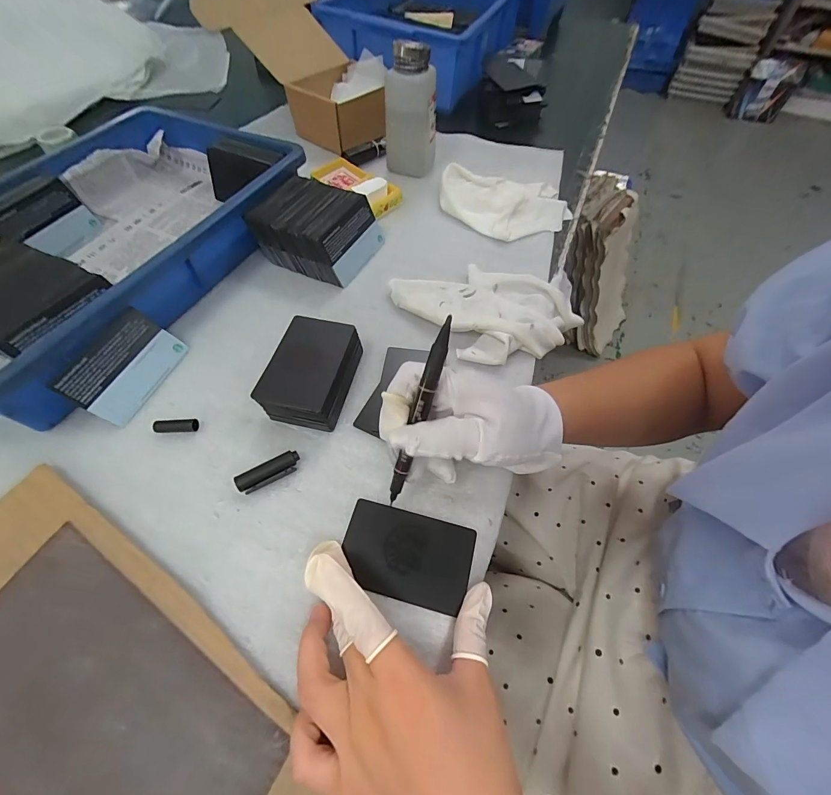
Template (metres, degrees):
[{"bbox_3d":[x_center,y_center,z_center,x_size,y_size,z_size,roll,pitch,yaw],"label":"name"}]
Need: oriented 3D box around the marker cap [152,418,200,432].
[{"bbox_3d":[-0.185,0.023,0.289,0.032,0.009,0.010,-4,58,-3],"label":"marker cap"}]

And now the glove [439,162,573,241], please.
[{"bbox_3d":[0.106,-0.229,0.442,0.151,0.023,0.107,6,58,3],"label":"glove"}]

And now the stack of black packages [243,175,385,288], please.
[{"bbox_3d":[-0.100,-0.175,0.388,0.107,0.052,0.089,21,60,12],"label":"stack of black packages"}]

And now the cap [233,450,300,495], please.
[{"bbox_3d":[-0.106,0.055,0.270,0.045,0.009,0.015,-25,61,-16],"label":"cap"}]

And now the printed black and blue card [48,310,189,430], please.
[{"bbox_3d":[-0.232,-0.027,0.298,0.004,0.056,0.083,-9,49,42],"label":"printed black and blue card"}]

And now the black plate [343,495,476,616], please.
[{"bbox_3d":[-0.006,0.103,0.247,0.084,0.004,0.054,14,62,4],"label":"black plate"}]

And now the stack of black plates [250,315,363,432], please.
[{"bbox_3d":[-0.083,-0.021,0.304,0.063,0.032,0.084,11,58,6],"label":"stack of black plates"}]

